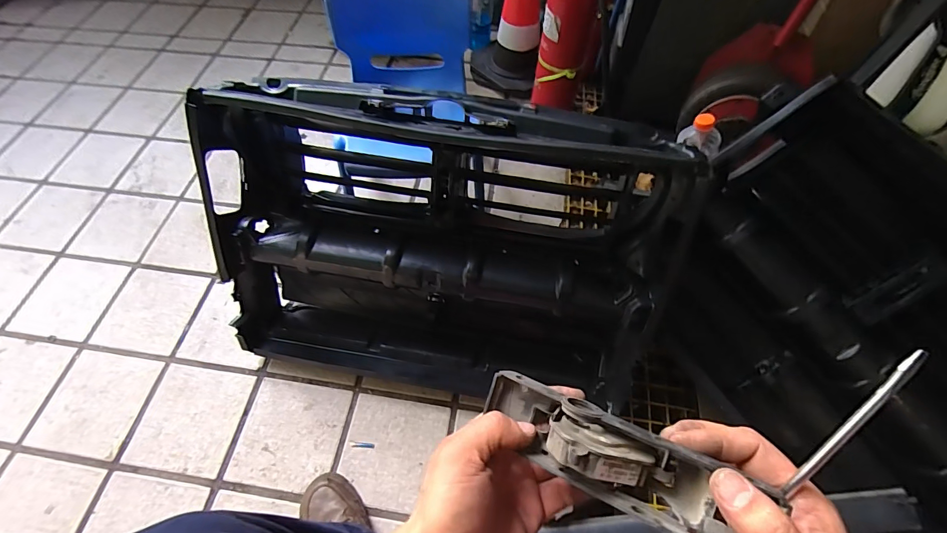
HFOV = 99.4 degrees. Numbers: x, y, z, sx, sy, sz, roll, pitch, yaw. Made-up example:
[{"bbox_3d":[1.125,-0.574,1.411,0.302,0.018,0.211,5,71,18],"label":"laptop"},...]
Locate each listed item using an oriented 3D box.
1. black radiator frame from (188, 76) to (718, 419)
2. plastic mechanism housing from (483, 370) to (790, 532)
[{"bbox_3d":[-0.069,-0.025,0.757,0.776,0.484,0.393,7,61,2],"label":"black radiator frame"},{"bbox_3d":[0.084,0.122,0.263,0.168,0.044,0.048,26,63,24],"label":"plastic mechanism housing"}]

